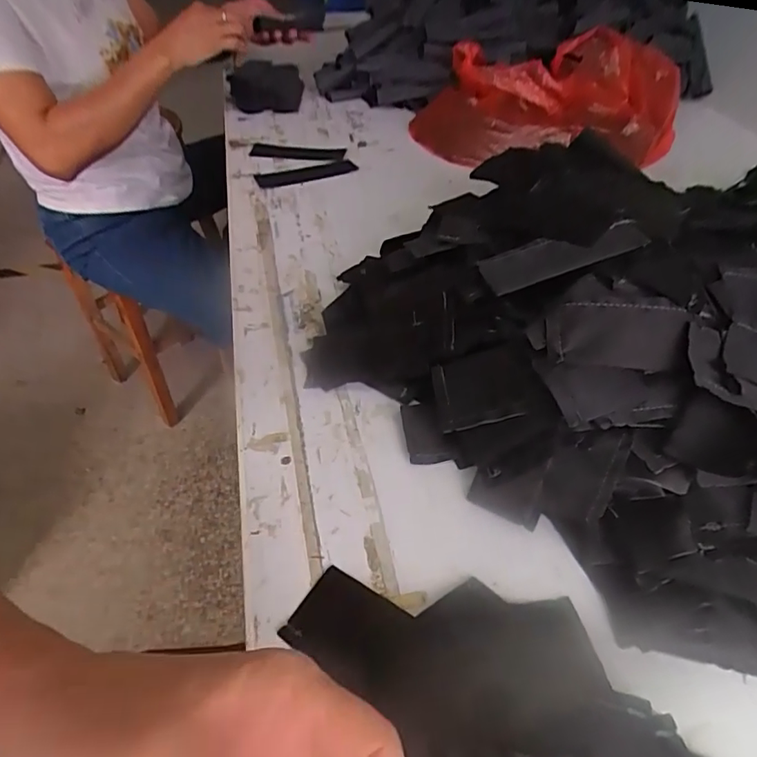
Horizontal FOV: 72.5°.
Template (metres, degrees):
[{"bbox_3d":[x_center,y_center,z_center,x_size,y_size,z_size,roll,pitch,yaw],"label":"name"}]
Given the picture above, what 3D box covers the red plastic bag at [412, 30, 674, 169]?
[{"bbox_3d":[0.251,-0.430,0.797,0.388,0.122,0.236,9,47,9],"label":"red plastic bag"}]

